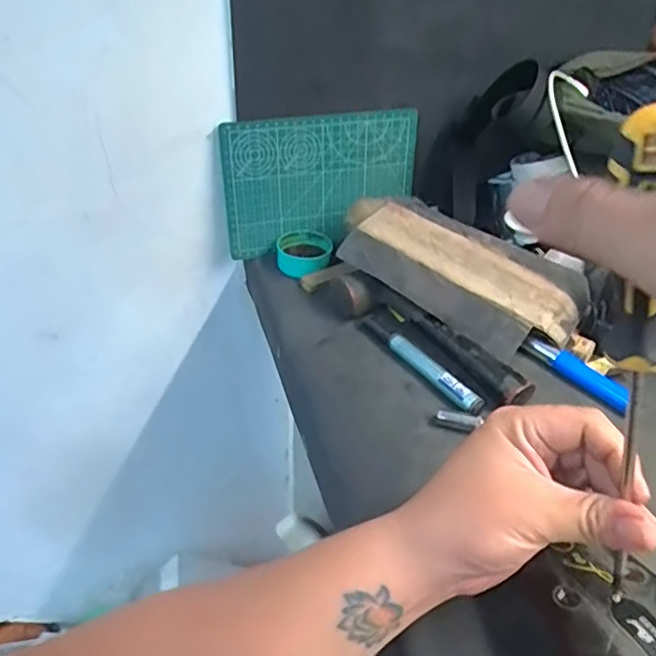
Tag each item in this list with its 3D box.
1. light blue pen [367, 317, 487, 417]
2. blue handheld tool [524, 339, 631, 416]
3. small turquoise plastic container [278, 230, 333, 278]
[{"bbox_3d":[0.082,0.028,0.540,0.017,0.011,0.154,-22,44,-26],"label":"light blue pen"},{"bbox_3d":[0.227,0.040,0.544,0.102,0.013,0.018,34,45,7],"label":"blue handheld tool"},{"bbox_3d":[-0.026,-0.083,0.663,0.060,0.025,0.062,1,39,-1],"label":"small turquoise plastic container"}]

